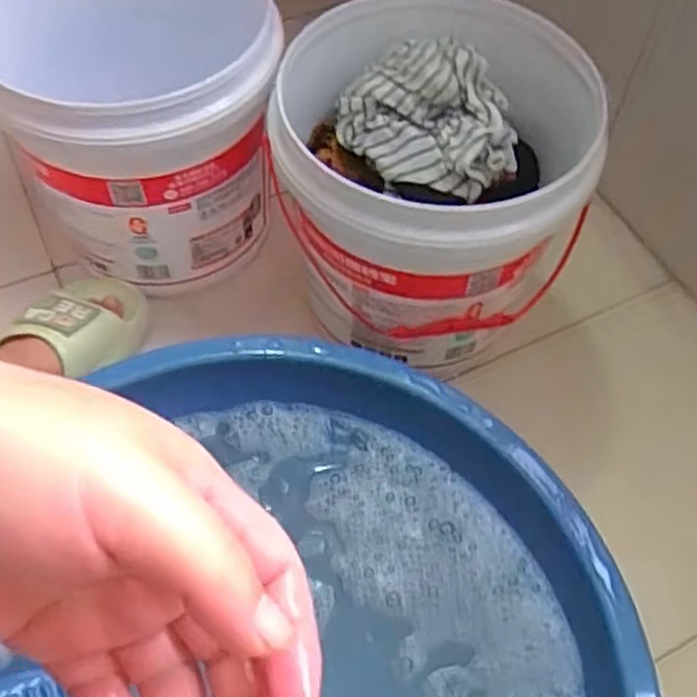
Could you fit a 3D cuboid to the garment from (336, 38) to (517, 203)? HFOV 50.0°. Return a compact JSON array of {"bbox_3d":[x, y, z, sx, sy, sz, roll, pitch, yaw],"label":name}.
[{"bbox_3d":[0.066,-0.194,0.630,0.157,0.075,0.112,16,59,9],"label":"garment"}]

